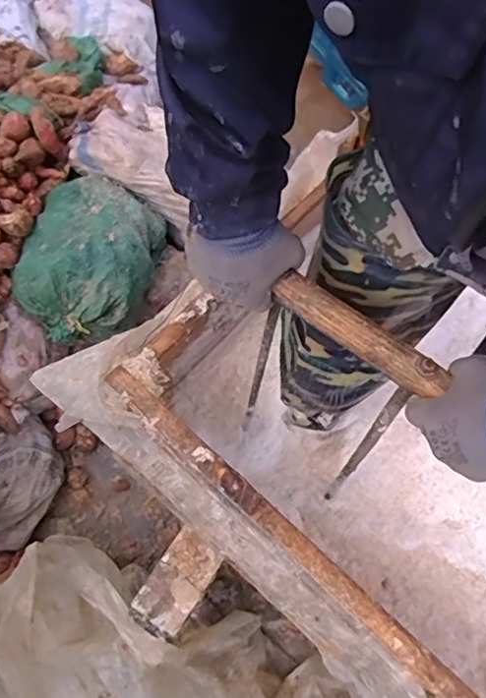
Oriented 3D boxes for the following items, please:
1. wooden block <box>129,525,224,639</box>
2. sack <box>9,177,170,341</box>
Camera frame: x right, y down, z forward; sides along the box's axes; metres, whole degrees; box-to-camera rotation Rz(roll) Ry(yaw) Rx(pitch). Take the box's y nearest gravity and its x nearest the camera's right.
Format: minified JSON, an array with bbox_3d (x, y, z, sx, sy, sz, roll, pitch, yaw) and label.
[{"bbox_3d":[-0.156,0.546,1.278,0.123,0.027,0.227,33,69,11],"label":"wooden block"},{"bbox_3d":[-0.499,-0.298,1.799,0.401,0.253,0.498,18,67,5],"label":"sack"}]

